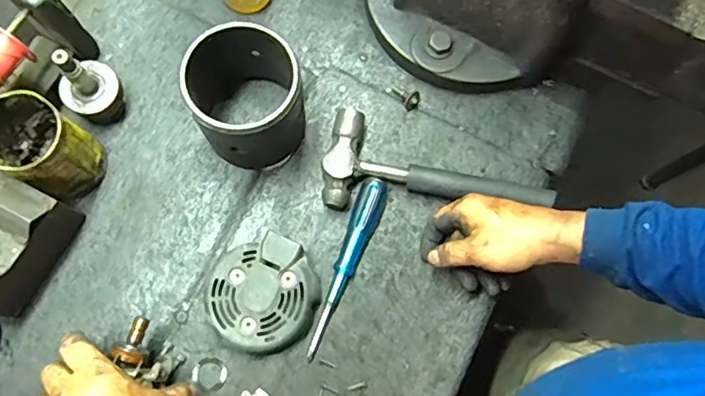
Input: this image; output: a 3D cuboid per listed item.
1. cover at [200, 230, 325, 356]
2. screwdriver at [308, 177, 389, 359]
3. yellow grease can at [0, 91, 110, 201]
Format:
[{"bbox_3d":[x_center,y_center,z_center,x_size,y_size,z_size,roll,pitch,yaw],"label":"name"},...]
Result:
[{"bbox_3d":[-0.089,0.096,0.545,0.105,0.033,0.109,35,78,7],"label":"cover"},{"bbox_3d":[-0.005,0.072,0.556,0.026,0.028,0.193,19,76,4],"label":"screwdriver"},{"bbox_3d":[-0.300,-0.047,0.528,0.074,0.113,0.071,0,76,-1],"label":"yellow grease can"}]

